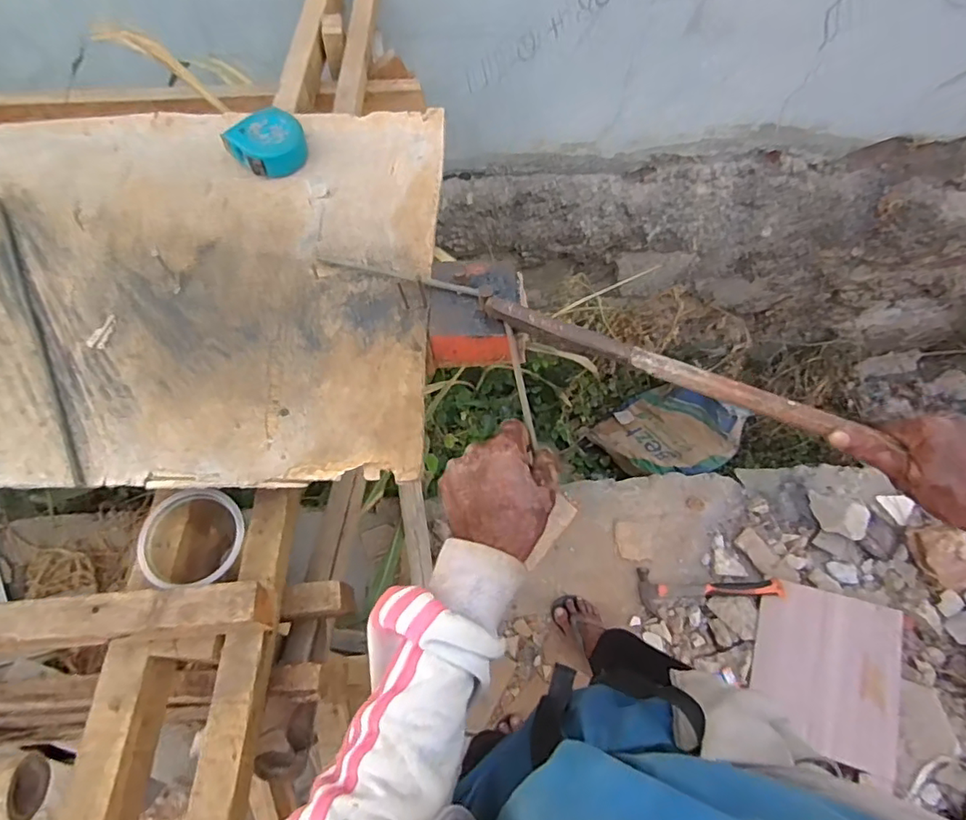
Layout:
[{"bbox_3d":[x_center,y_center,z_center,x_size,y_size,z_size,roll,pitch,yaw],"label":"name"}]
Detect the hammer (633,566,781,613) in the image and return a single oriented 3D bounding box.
[{"bbox_3d":[0.561,0.447,1.392,0.335,0.042,0.106,-4,62,11],"label":"hammer"}]

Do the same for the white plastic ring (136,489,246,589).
[{"bbox_3d":[-0.268,0.117,0.509,0.100,0.020,0.090,5,63,2],"label":"white plastic ring"}]

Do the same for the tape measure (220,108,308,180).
[{"bbox_3d":[-0.258,-0.323,0.680,0.080,0.042,0.075,0,63,0],"label":"tape measure"}]

